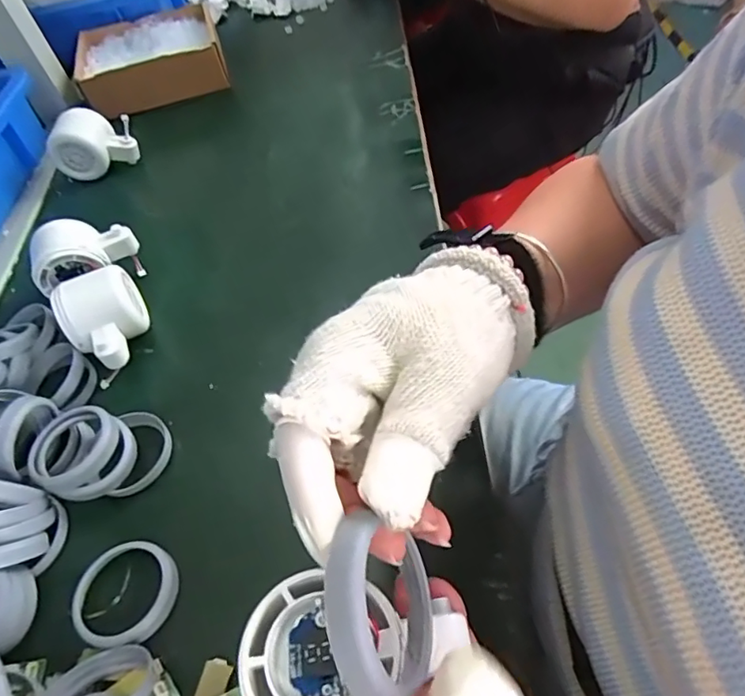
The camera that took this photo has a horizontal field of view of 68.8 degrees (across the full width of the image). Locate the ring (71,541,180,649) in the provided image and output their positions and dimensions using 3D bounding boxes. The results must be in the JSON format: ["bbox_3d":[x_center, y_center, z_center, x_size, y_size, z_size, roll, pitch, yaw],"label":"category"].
[{"bbox_3d":[-0.146,0.146,0.323,0.059,0.012,0.059,-5,54,6],"label":"ring"}]

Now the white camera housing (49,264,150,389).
[{"bbox_3d":[-0.202,-0.016,0.423,0.061,0.055,0.074,-32,55,-13],"label":"white camera housing"}]

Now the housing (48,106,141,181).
[{"bbox_3d":[-0.297,-0.216,0.578,0.086,0.062,0.048,-29,55,-11],"label":"housing"}]

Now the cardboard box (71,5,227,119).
[{"bbox_3d":[-0.273,-0.354,0.677,0.168,0.058,0.144,-19,53,-4],"label":"cardboard box"}]

